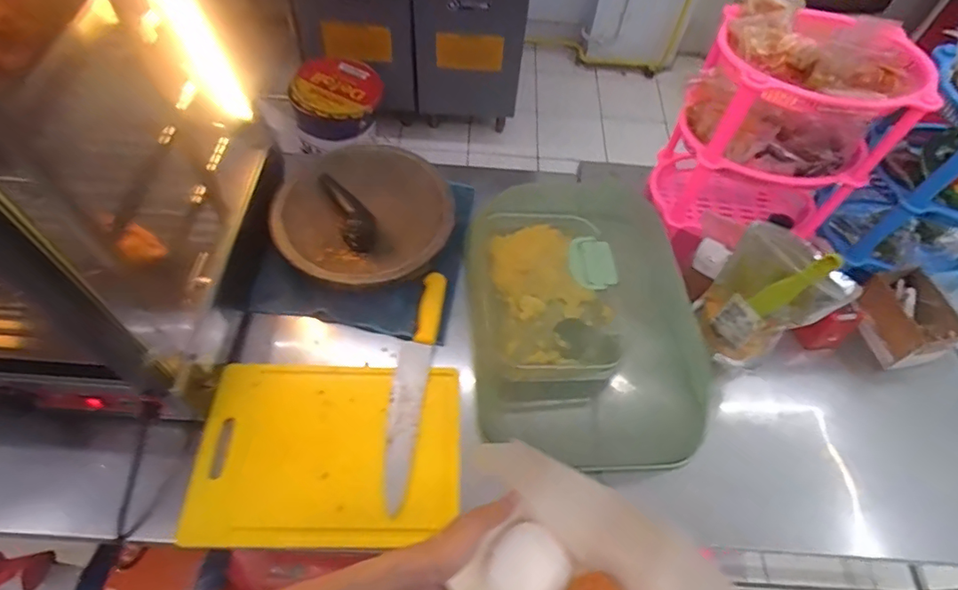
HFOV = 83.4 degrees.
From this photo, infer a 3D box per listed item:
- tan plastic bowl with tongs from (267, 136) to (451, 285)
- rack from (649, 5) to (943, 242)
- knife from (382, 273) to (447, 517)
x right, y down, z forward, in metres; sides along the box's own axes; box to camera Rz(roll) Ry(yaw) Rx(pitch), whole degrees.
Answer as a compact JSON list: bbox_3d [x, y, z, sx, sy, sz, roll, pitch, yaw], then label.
[{"bbox_3d":[-0.191,-0.138,0.899,0.279,0.105,0.250,1,57,-4],"label":"tan plastic bowl with tongs"},{"bbox_3d":[0.460,-0.237,0.853,0.293,0.341,0.200,12,57,3],"label":"rack"},{"bbox_3d":[-0.098,0.123,0.798,0.046,0.025,0.368,8,57,1],"label":"knife"}]

